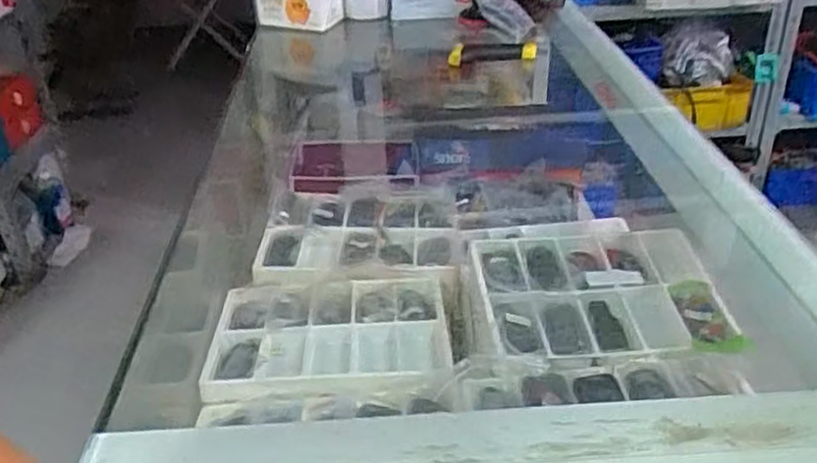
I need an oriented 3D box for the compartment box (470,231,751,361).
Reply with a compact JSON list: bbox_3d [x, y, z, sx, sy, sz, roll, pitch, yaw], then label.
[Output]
[{"bbox_3d":[0.189,0.062,0.755,0.245,0.034,0.212,-4,32,-3],"label":"compartment box"}]

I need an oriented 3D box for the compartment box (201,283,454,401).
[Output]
[{"bbox_3d":[-0.083,0.114,0.770,0.236,0.041,0.176,-3,32,-2],"label":"compartment box"}]

